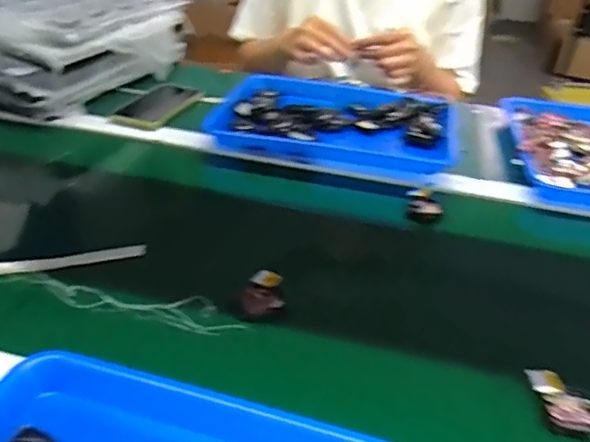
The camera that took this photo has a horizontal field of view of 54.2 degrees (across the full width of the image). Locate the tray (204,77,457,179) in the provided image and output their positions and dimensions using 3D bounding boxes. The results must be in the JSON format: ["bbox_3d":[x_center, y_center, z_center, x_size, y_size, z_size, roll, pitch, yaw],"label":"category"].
[{"bbox_3d":[0.059,-0.144,0.830,0.328,0.041,0.230,9,34,8],"label":"tray"}]

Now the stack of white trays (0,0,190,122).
[{"bbox_3d":[-0.425,-0.318,0.973,0.361,0.130,0.379,19,37,21],"label":"stack of white trays"}]

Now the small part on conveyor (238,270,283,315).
[{"bbox_3d":[-0.031,0.065,0.529,0.040,0.015,0.050,1,34,-4],"label":"small part on conveyor"}]

